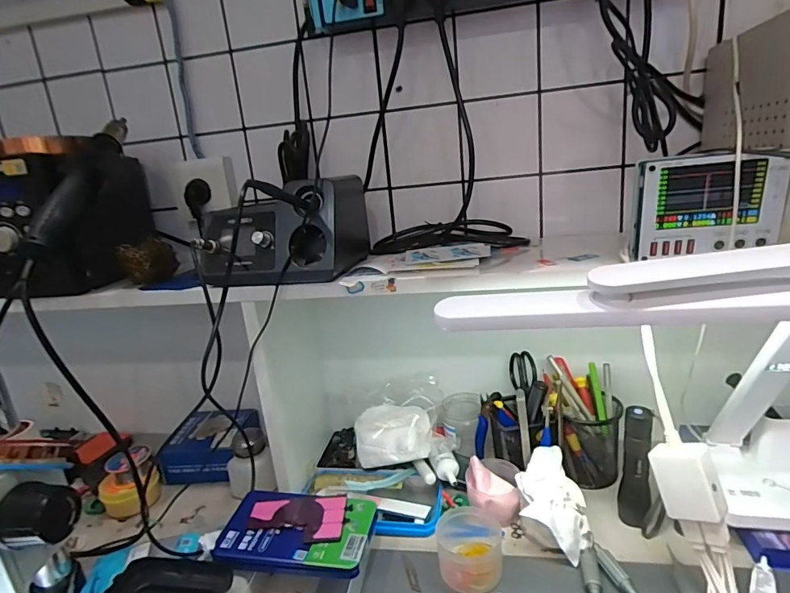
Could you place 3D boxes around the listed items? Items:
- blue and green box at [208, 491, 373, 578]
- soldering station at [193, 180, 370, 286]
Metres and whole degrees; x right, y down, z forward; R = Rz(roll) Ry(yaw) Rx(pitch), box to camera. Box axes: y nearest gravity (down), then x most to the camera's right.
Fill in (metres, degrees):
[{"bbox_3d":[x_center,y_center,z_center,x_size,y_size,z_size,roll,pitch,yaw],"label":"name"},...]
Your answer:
[{"bbox_3d":[-0.105,0.252,0.499,0.163,0.022,0.102,-3,22,14],"label":"blue and green box"},{"bbox_3d":[-0.127,-0.075,0.524,0.155,0.096,0.134,-2,16,15],"label":"soldering station"}]

